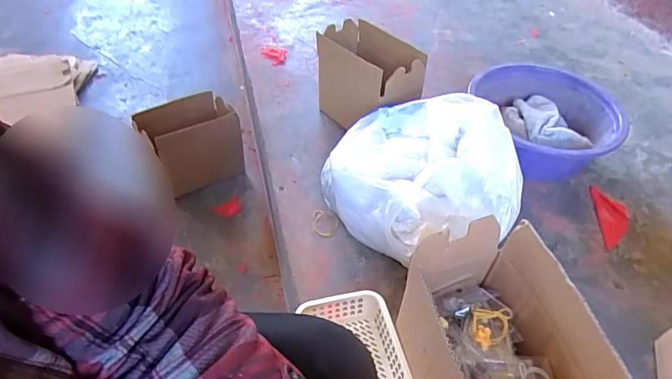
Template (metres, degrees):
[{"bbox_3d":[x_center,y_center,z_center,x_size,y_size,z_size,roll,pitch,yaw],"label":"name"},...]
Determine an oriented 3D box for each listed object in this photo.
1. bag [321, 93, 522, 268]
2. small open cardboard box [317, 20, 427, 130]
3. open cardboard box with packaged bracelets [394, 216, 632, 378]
[{"bbox_3d":[0.131,-0.022,0.736,0.247,0.182,0.271,-24,53,-24],"label":"bag"},{"bbox_3d":[0.059,-0.204,0.911,0.118,0.187,0.221,-30,55,-28],"label":"small open cardboard box"},{"bbox_3d":[0.171,0.183,0.495,0.150,0.184,0.239,-8,48,-12],"label":"open cardboard box with packaged bracelets"}]

